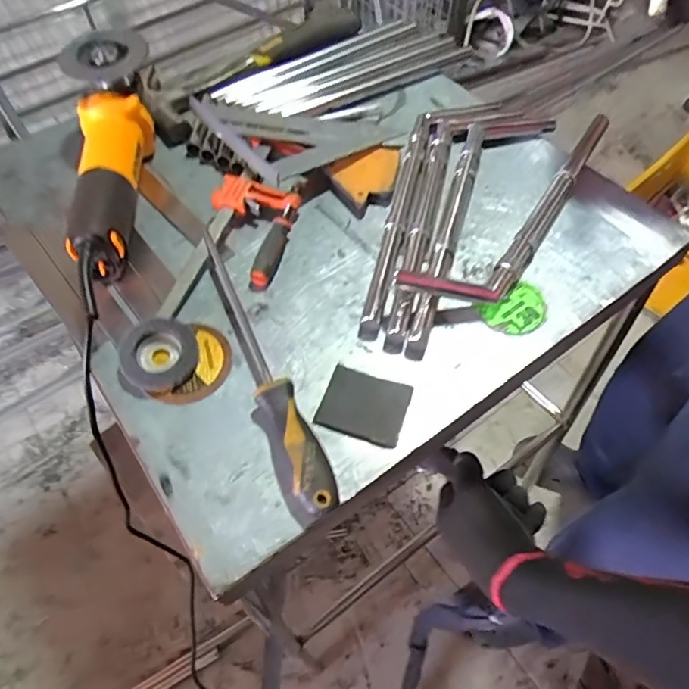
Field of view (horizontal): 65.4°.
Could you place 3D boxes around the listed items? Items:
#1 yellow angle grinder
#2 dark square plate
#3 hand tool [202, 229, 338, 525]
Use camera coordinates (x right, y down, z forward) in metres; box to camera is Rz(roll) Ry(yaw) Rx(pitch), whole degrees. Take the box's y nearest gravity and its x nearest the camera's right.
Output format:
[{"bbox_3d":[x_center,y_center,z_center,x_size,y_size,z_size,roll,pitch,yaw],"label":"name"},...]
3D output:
[{"bbox_3d":[-0.240,-0.199,0.558,0.099,0.103,0.279,-14,57,-7],"label":"yellow angle grinder"},{"bbox_3d":[0.016,0.050,0.446,0.069,0.004,0.058,17,58,13],"label":"dark square plate"},{"bbox_3d":[-0.078,0.009,0.462,0.036,0.031,0.295,-21,58,-12],"label":"hand tool"}]

